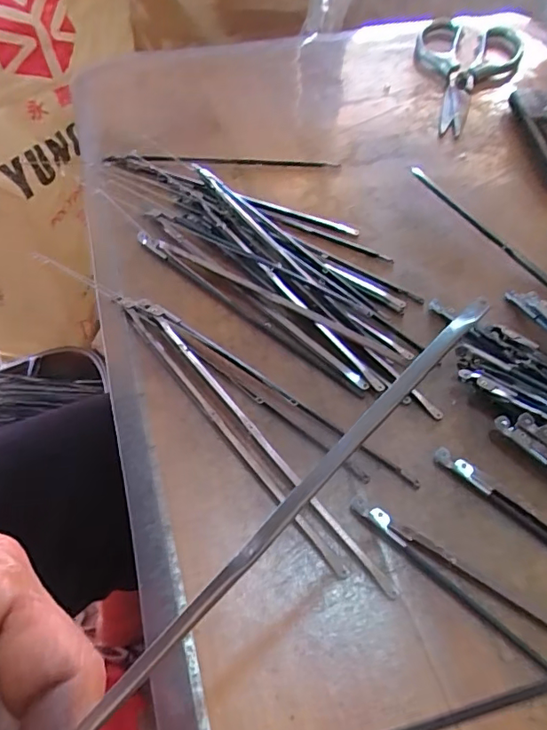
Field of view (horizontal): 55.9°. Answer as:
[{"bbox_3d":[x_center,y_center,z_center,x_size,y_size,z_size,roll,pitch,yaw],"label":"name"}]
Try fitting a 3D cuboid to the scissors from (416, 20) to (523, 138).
[{"bbox_3d":[0.165,-0.264,0.458,0.093,0.015,0.203,20,55,12],"label":"scissors"}]

